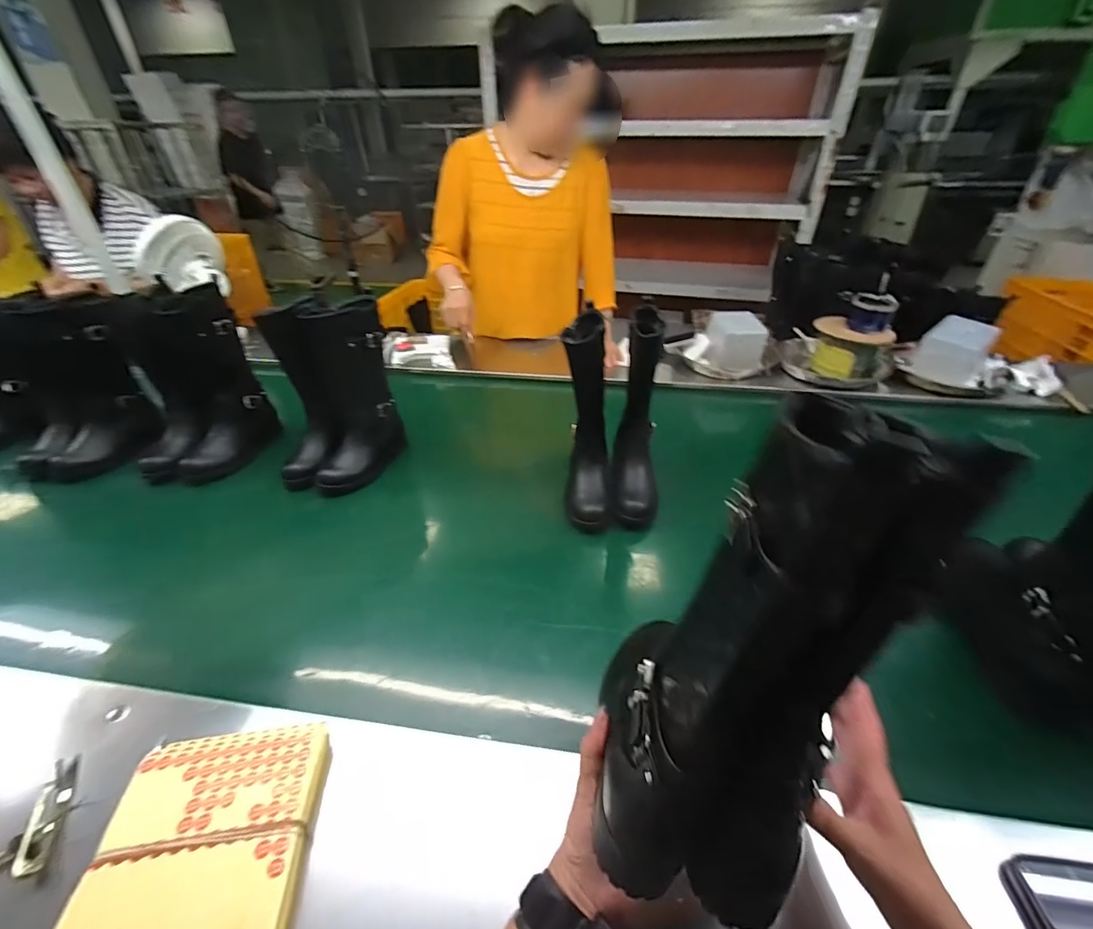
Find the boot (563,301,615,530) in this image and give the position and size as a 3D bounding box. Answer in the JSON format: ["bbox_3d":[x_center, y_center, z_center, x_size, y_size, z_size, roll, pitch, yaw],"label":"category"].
[{"bbox_3d":[0.067,-0.065,0.726,0.082,0.278,0.164,2,36,3],"label":"boot"}]

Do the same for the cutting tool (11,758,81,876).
[{"bbox_3d":[-0.449,0.312,0.417,0.017,0.025,0.101,-17,40,-21],"label":"cutting tool"}]

